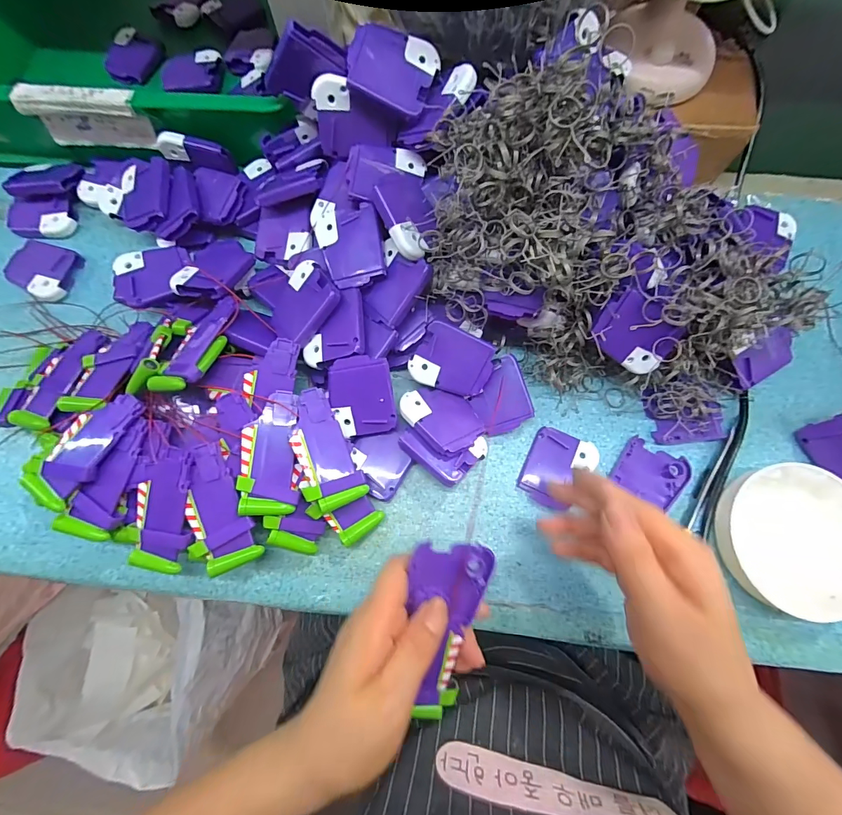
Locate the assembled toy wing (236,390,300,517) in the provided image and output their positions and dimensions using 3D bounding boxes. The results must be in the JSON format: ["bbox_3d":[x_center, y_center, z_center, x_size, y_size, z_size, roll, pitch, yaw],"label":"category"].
[{"bbox_3d":[-0.111,0.033,0.286,0.038,0.008,0.088,-4,75,0],"label":"assembled toy wing"}]

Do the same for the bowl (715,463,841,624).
[{"bbox_3d":[0.273,0.096,0.286,0.097,0.023,0.102,0,76,0],"label":"bowl"}]

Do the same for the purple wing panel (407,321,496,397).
[{"bbox_3d":[0.025,-0.037,0.316,0.061,0.004,0.049,23,101,1],"label":"purple wing panel"}]

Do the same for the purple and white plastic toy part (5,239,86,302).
[{"bbox_3d":[-0.353,-0.131,0.366,0.057,0.011,0.052,26,77,6],"label":"purple and white plastic toy part"}]

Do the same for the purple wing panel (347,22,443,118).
[{"bbox_3d":[-0.021,-0.247,0.285,0.060,0.004,0.048,18,99,-14],"label":"purple wing panel"}]

